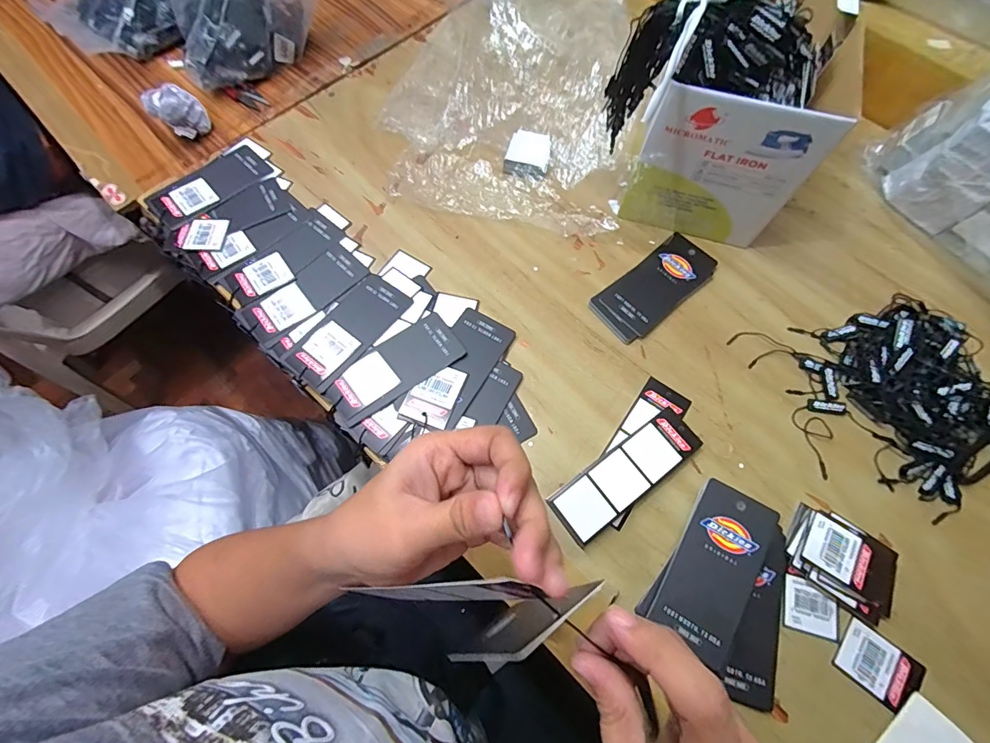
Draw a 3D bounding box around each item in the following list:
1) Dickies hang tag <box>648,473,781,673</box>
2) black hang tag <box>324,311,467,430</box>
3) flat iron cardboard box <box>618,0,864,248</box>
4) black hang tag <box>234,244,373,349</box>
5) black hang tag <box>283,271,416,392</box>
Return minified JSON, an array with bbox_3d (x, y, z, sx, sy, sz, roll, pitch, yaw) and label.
[{"bbox_3d":[0.148,0.129,0.288,0.050,0.005,0.104,29,73,15],"label":"Dickies hang tag"},{"bbox_3d":[-0.079,-0.003,0.347,0.108,0.005,0.049,-35,69,-15],"label":"black hang tag"},{"bbox_3d":[0.217,-0.271,0.395,0.133,0.136,0.302,19,69,6],"label":"flat iron cardboard box"},{"bbox_3d":[-0.164,-0.067,0.375,0.046,0.005,0.108,42,71,15],"label":"black hang tag"},{"bbox_3d":[-0.120,-0.034,0.361,0.051,0.006,0.107,31,68,13],"label":"black hang tag"}]

